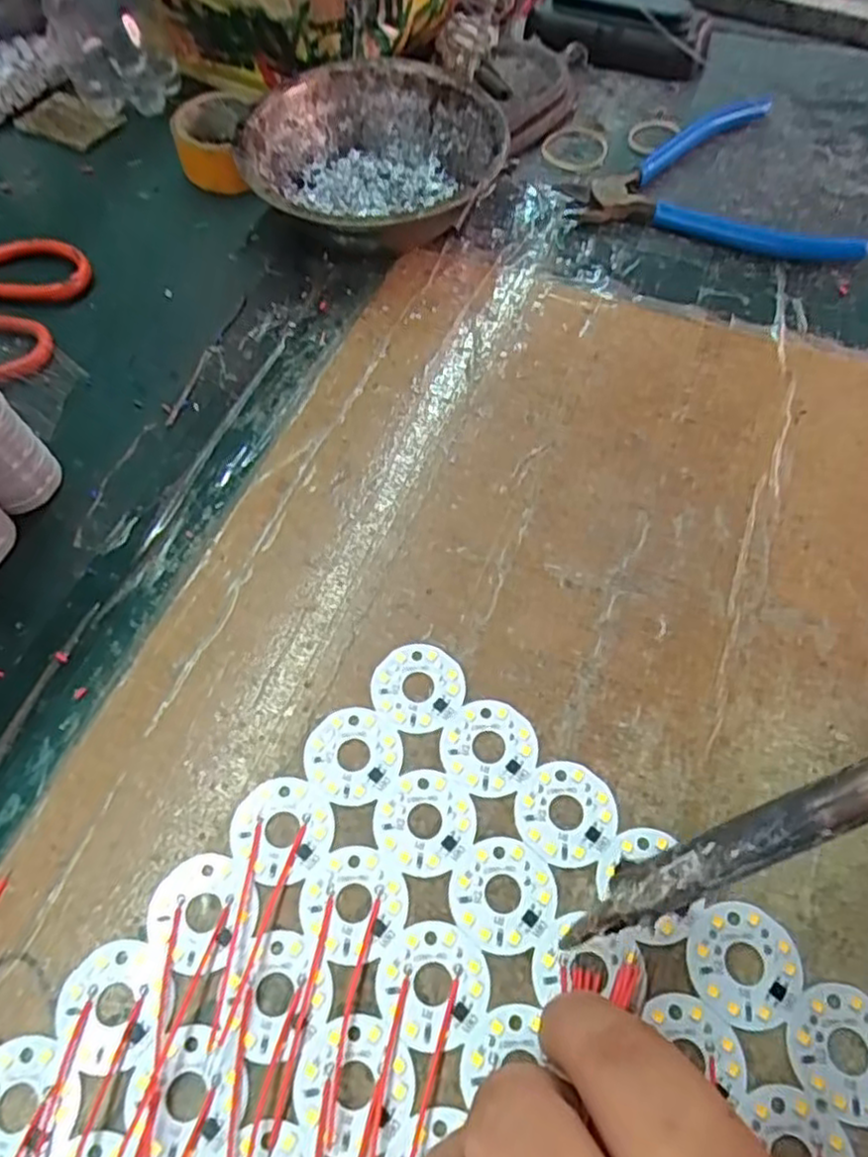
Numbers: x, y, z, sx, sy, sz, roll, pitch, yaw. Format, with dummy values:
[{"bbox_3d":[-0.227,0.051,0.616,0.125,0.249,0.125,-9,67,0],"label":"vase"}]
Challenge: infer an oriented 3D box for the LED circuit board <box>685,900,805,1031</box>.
[{"bbox_3d":[0.087,0.107,0.198,0.030,0.004,0.030,16,61,9],"label":"LED circuit board"}]

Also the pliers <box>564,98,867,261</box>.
[{"bbox_3d":[0.137,-0.205,0.373,0.131,0.012,0.129,-10,60,-6],"label":"pliers"}]

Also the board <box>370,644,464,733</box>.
[{"bbox_3d":[-0.005,0.036,0.239,0.030,0.004,0.030,17,61,9],"label":"board"}]

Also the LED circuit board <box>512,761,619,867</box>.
[{"bbox_3d":[0.040,0.071,0.219,0.031,0.004,0.030,15,61,9],"label":"LED circuit board"}]

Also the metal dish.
[{"bbox_3d":[-0.030,-0.199,0.351,0.118,0.043,0.122,0,60,0],"label":"metal dish"}]

